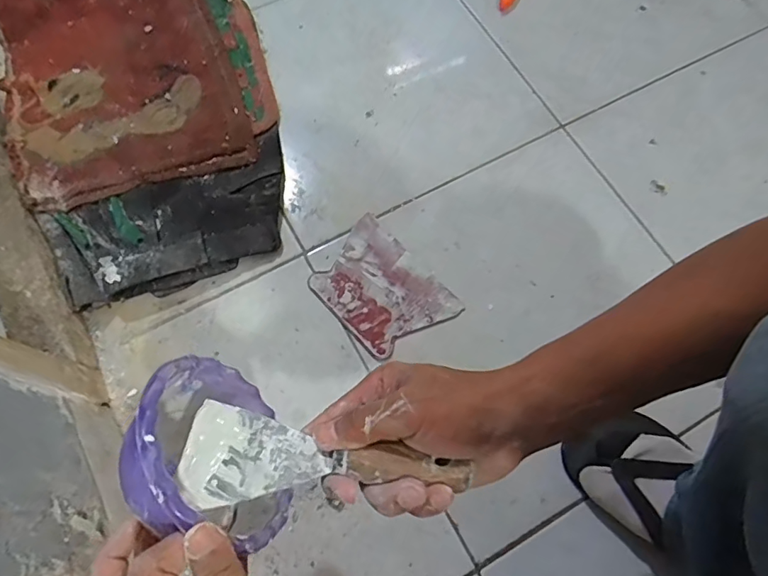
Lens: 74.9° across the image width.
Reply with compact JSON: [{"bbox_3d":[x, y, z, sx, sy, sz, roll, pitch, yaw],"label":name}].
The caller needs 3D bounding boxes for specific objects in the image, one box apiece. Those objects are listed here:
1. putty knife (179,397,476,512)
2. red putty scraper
[{"bbox_3d":[-0.038,0.101,0.304,0.167,0.020,0.063,-3,47,6],"label":"putty knife"},{"bbox_3d":[-0.004,0.003,0.617,0.120,0.005,0.160,-42,76,-13],"label":"red putty scraper"}]

